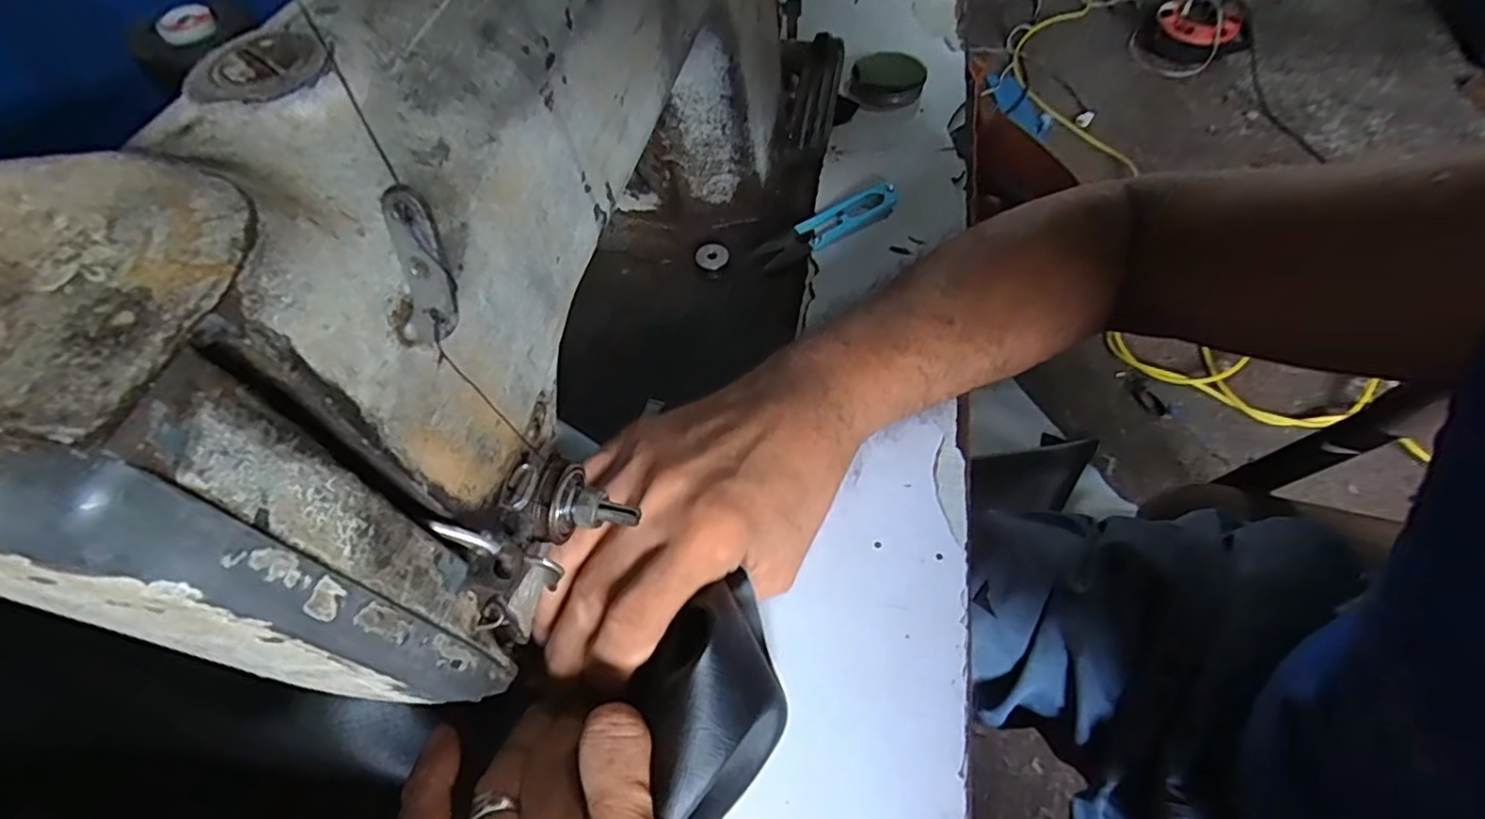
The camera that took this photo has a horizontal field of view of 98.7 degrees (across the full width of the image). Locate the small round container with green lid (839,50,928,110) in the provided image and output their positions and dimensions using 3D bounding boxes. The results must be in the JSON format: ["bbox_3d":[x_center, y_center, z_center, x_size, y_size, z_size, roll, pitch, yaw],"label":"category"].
[{"bbox_3d":[0.106,-0.247,0.477,0.058,0.019,0.045,7,60,6],"label":"small round container with green lid"}]

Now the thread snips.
[{"bbox_3d":[0.055,-0.116,0.402,0.097,0.013,0.024,-22,61,-10],"label":"thread snips"}]

